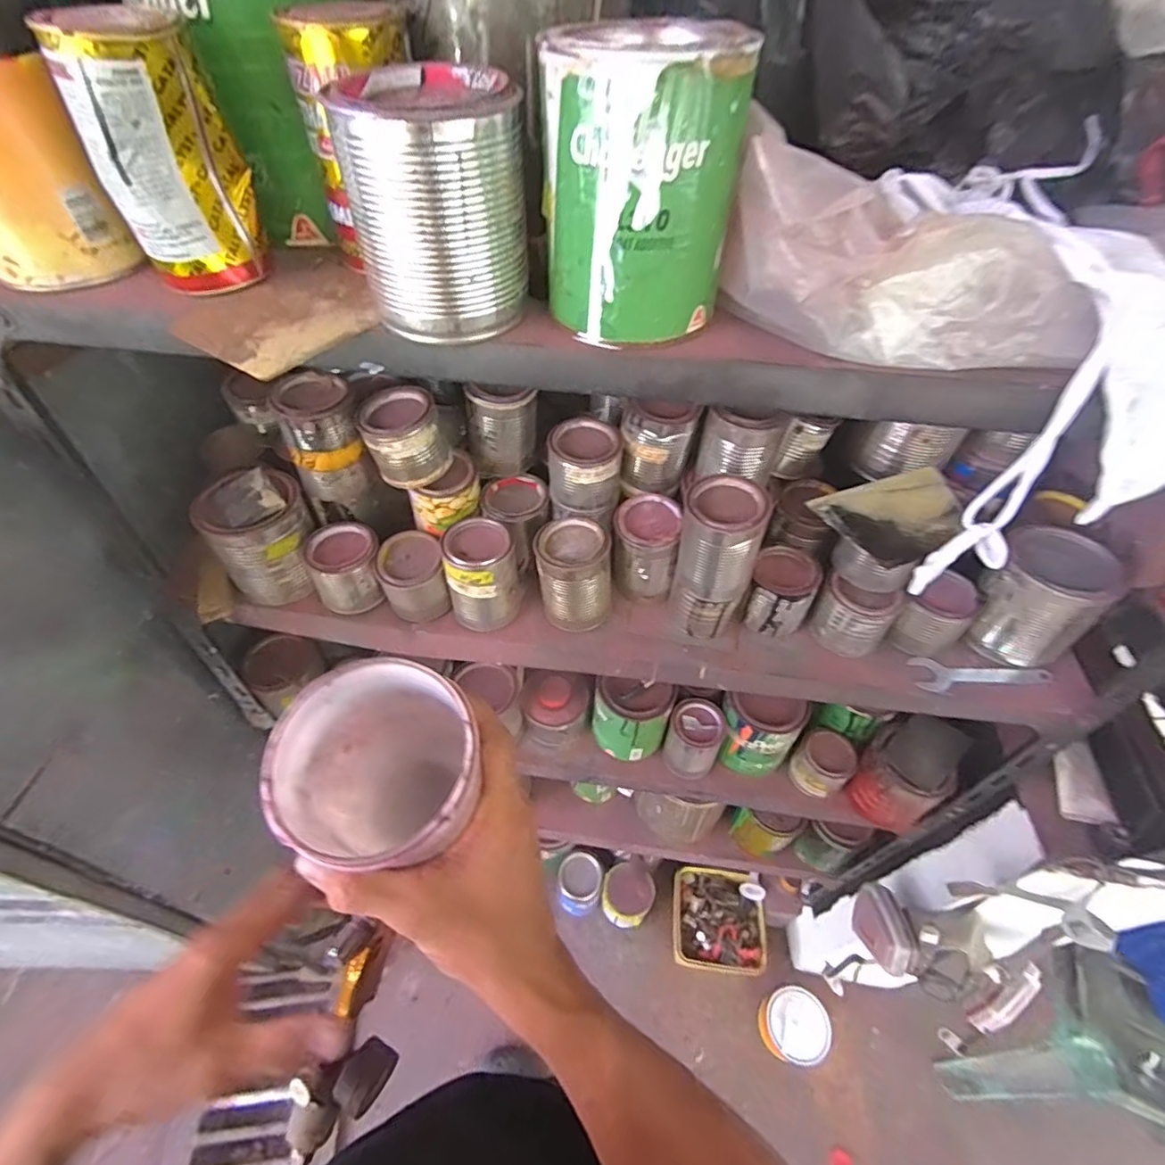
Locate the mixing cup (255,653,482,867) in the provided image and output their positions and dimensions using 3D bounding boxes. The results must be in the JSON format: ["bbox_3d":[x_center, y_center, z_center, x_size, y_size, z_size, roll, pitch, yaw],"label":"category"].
[{"bbox_3d":[-0.108,0.114,0.316,0.097,0.115,0.108,-33,57,-26],"label":"mixing cup"}]

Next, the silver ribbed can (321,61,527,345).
[{"bbox_3d":[-0.084,-0.214,0.326,0.093,0.112,0.085,-16,51,-15],"label":"silver ribbed can"}]

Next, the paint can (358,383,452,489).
[{"bbox_3d":[-0.172,-0.143,0.555,0.074,0.070,0.069,-9,50,-9],"label":"paint can"}]

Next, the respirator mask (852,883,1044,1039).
[{"bbox_3d":[0.473,0.487,0.735,0.194,0.103,0.085,26,53,20],"label":"respirator mask"}]

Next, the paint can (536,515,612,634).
[{"bbox_3d":[-0.009,-0.013,0.594,0.072,0.097,0.077,1,49,-1],"label":"paint can"}]

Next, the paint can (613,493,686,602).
[{"bbox_3d":[0.068,-0.035,0.609,0.065,0.097,0.065,1,49,-1],"label":"paint can"}]

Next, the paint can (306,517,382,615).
[{"bbox_3d":[-0.255,-0.019,0.620,0.068,0.079,0.070,-17,51,-16],"label":"paint can"}]

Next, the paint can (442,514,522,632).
[{"bbox_3d":[-0.106,-0.012,0.599,0.071,0.108,0.077,-7,49,-8],"label":"paint can"}]

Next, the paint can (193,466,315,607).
[{"bbox_3d":[-0.339,-0.047,0.604,0.093,0.115,0.091,1,49,-1],"label":"paint can"}]

